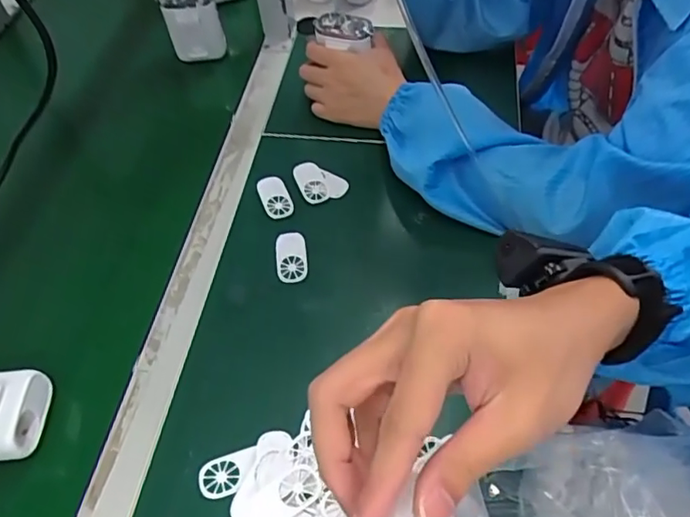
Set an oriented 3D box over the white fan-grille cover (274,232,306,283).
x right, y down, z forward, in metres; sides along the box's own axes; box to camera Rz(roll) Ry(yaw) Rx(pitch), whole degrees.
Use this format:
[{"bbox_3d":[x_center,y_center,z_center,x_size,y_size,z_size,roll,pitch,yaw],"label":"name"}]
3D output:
[{"bbox_3d":[-0.053,-0.002,0.543,0.030,0.006,0.056,-5,52,-4],"label":"white fan-grille cover"}]

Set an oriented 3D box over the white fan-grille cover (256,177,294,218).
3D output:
[{"bbox_3d":[-0.075,-0.066,0.587,0.029,0.004,0.059,-16,54,-13],"label":"white fan-grille cover"}]

